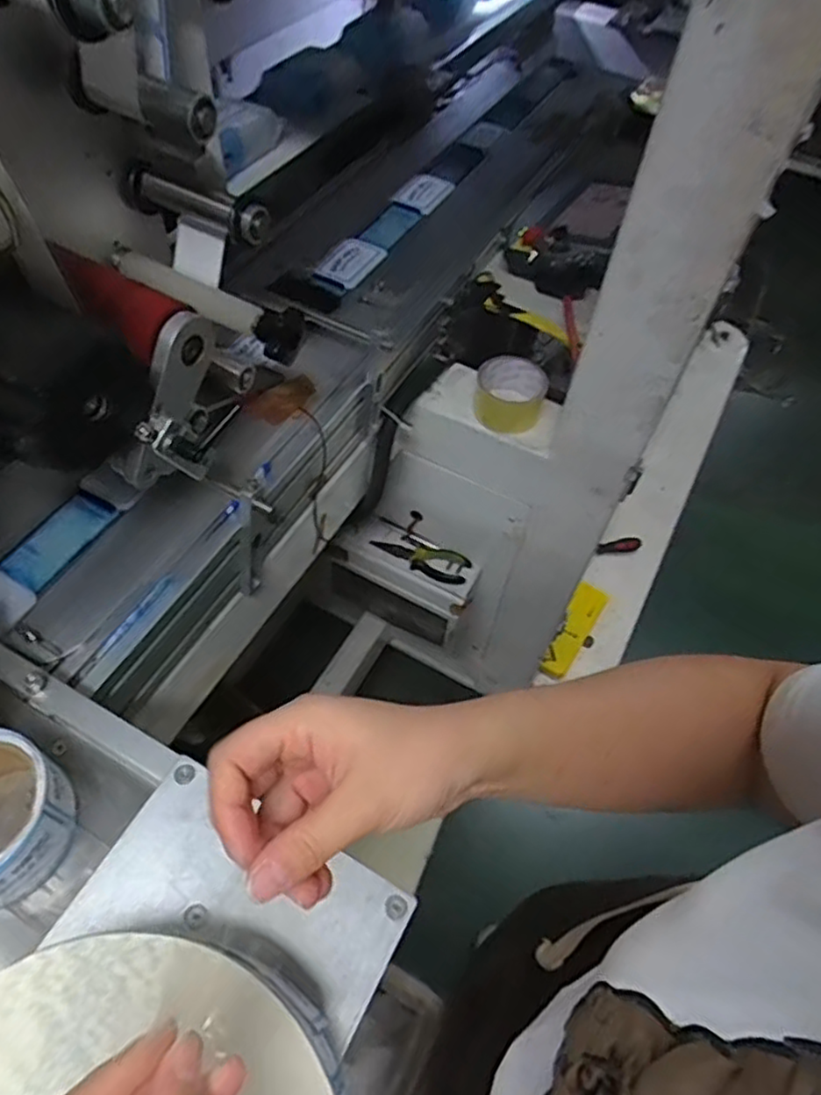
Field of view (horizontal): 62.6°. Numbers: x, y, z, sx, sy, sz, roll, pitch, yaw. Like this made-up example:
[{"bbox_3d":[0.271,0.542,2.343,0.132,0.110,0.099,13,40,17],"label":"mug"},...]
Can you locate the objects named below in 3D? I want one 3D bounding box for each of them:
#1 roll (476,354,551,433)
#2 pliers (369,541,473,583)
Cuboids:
[{"bbox_3d":[0.124,-0.191,0.842,0.083,0.057,0.084,2,56,-2],"label":"roll"},{"bbox_3d":[0.014,0.018,1.043,0.153,0.019,0.055,17,56,8],"label":"pliers"}]

